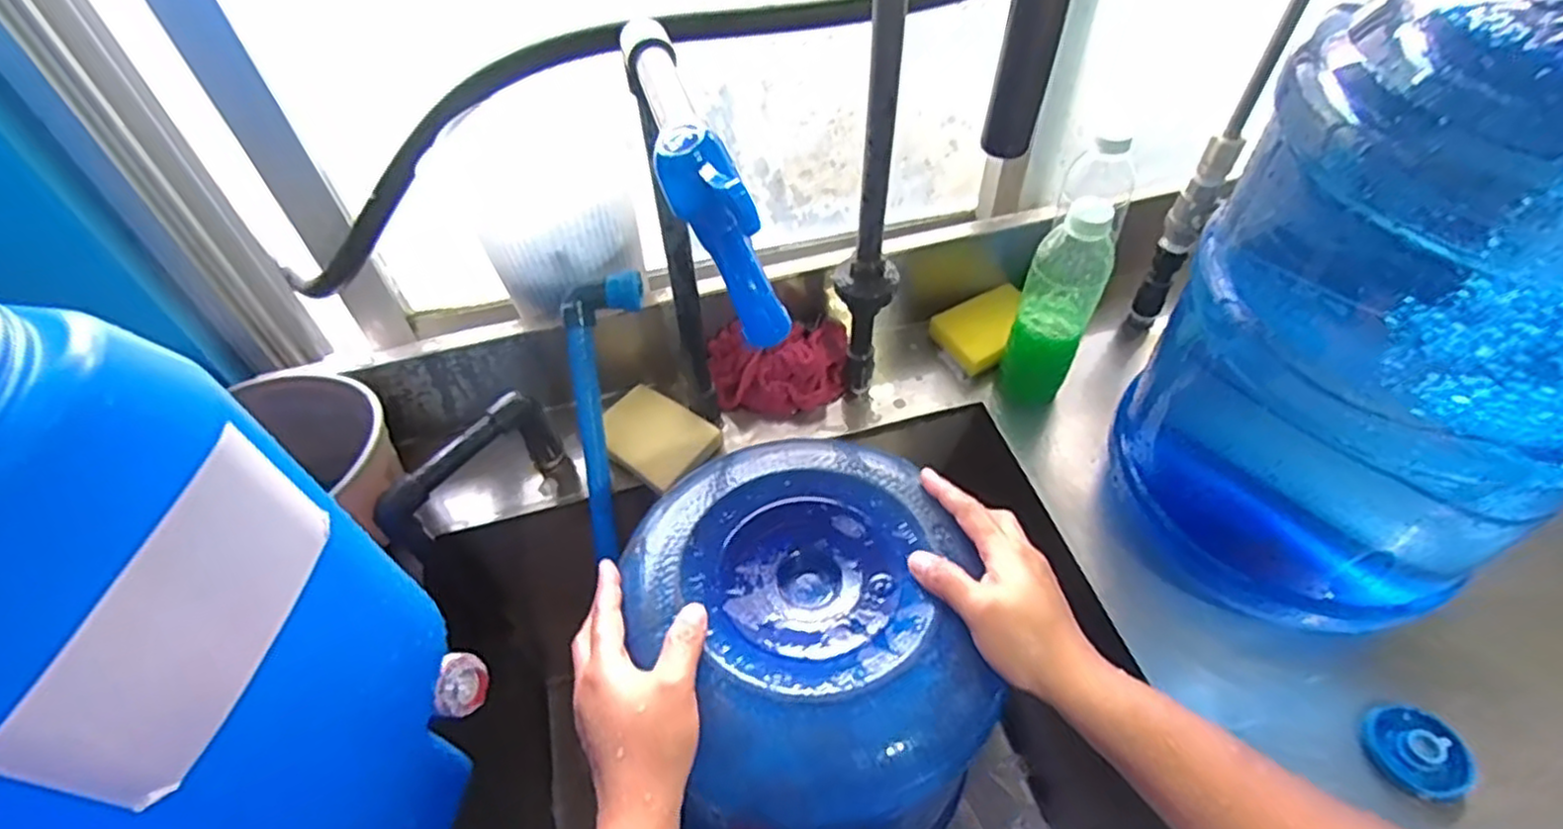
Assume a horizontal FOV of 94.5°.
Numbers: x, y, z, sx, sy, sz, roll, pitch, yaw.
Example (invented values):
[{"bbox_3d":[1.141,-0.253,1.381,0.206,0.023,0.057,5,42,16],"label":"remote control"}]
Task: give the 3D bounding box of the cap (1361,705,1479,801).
[{"bbox_3d":[0.427,0.226,0.485,0.057,0.017,0.058,-1,49,2],"label":"cap"}]

